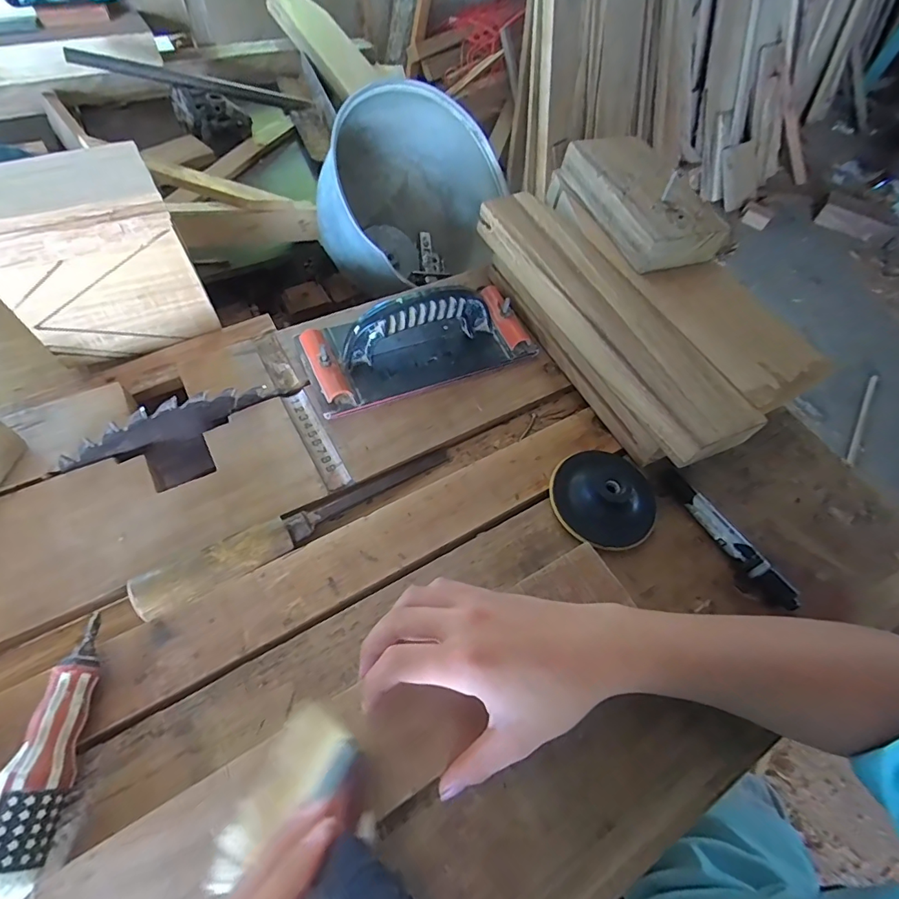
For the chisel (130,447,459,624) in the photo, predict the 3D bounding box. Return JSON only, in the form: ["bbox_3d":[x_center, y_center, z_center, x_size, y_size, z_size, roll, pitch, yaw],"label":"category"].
[{"bbox_3d":[-0.107,0.048,0.361,0.248,0.026,0.028,-30,67,-22],"label":"chisel"}]

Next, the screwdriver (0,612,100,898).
[{"bbox_3d":[-0.228,0.171,0.269,0.030,0.034,0.136,0,59,-7],"label":"screwdriver"}]

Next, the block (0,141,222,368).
[{"bbox_3d":[-0.305,-0.167,0.406,0.141,0.122,0.097,-25,65,-20],"label":"block"}]

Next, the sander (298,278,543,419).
[{"bbox_3d":[-0.027,-0.111,0.436,0.215,0.069,0.097,-17,62,-16],"label":"sander"}]

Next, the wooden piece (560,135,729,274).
[{"bbox_3d":[0.194,-0.257,0.474,0.091,0.038,0.181,-16,63,-12],"label":"wooden piece"}]

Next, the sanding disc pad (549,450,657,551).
[{"bbox_3d":[0.129,0.036,0.385,0.085,0.032,0.084,41,63,17],"label":"sanding disc pad"}]

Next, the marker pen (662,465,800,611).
[{"bbox_3d":[0.226,0.071,0.386,0.015,0.024,0.135,-27,66,-21],"label":"marker pen"}]

